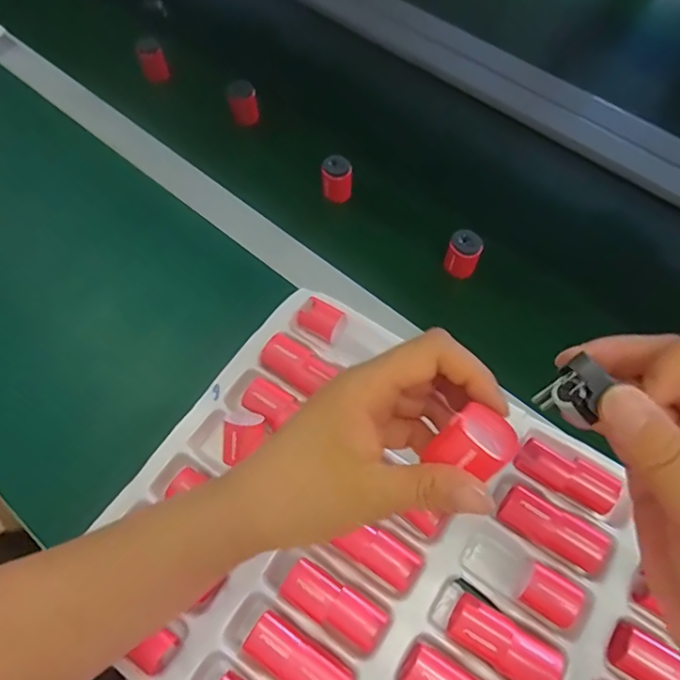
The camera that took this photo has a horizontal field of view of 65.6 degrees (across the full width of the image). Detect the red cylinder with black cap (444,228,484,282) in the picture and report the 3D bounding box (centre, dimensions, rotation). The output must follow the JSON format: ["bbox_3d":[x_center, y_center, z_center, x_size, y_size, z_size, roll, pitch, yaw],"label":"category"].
[{"bbox_3d":[0.119,-0.082,0.511,0.031,0.037,0.028,24,66,13],"label":"red cylinder with black cap"}]

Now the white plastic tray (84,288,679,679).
[{"bbox_3d":[0.053,0.174,0.371,0.433,0.035,0.310,32,68,16],"label":"white plastic tray"}]

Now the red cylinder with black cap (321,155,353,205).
[{"bbox_3d":[-0.003,-0.171,0.560,0.031,0.039,0.029,-1,62,1],"label":"red cylinder with black cap"}]

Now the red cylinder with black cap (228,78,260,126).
[{"bbox_3d":[-0.110,-0.269,0.598,0.031,0.040,0.030,-13,63,-5],"label":"red cylinder with black cap"}]

